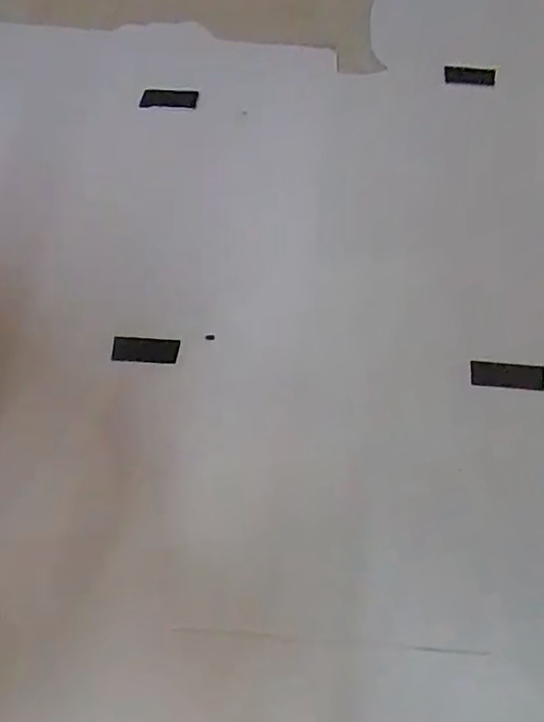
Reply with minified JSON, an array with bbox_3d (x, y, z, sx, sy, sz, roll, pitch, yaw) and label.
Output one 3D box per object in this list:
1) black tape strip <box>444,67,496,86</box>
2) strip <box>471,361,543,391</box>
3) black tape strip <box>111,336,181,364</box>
[{"bbox_3d":[0.228,-0.328,0.661,0.059,0.004,0.018,1,109,-4],"label":"black tape strip"},{"bbox_3d":[0.216,0.014,0.525,0.068,0.004,0.023,4,87,-3],"label":"strip"},{"bbox_3d":[-0.116,-0.010,0.524,0.059,0.006,0.023,3,69,0],"label":"black tape strip"}]

